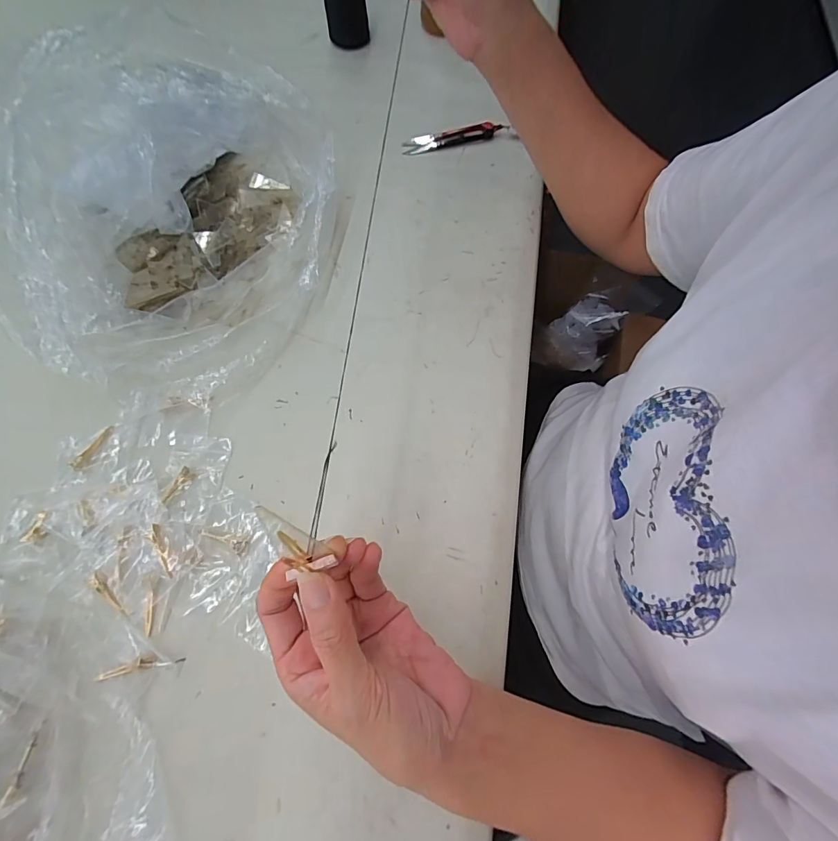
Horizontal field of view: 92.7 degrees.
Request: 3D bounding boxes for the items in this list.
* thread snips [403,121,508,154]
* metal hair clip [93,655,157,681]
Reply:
[{"bbox_3d":[0.042,-0.322,0.454,0.119,0.013,0.015,-13,71,-5],"label":"thread snips"},{"bbox_3d":[-0.206,0.173,0.280,0.041,0.006,0.009,-14,71,-6],"label":"metal hair clip"}]

